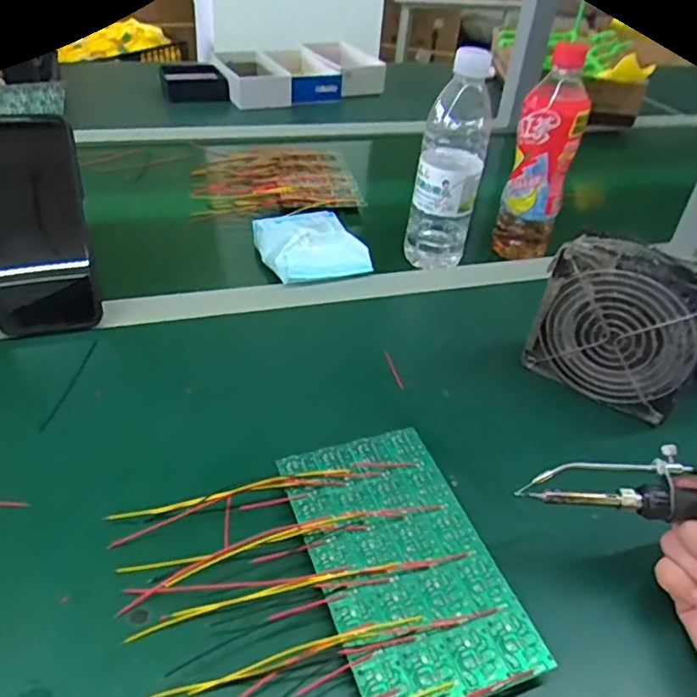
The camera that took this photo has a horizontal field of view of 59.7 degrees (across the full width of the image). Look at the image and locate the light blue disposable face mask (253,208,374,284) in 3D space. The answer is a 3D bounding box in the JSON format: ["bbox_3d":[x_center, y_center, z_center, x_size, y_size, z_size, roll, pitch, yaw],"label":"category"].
[{"bbox_3d":[-0.039,-0.111,0.621,0.094,0.040,0.098,-10,42,-20],"label":"light blue disposable face mask"}]

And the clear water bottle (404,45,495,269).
[{"bbox_3d":[0.102,-0.183,0.607,0.063,0.206,0.054,11,39,5],"label":"clear water bottle"}]

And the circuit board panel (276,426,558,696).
[{"bbox_3d":[0.030,0.124,0.364,0.104,0.015,0.171,-9,42,-19],"label":"circuit board panel"}]

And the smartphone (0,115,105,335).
[{"bbox_3d":[-0.248,-0.094,0.480,0.079,0.165,0.012,-9,19,-19],"label":"smartphone"}]

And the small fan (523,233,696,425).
[{"bbox_3d":[0.217,-0.016,0.473,0.130,0.118,0.044,29,44,24],"label":"small fan"}]

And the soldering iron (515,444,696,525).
[{"bbox_3d":[0.208,0.081,0.345,0.211,0.024,0.033,5,39,4],"label":"soldering iron"}]

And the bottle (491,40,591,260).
[{"bbox_3d":[0.202,-0.198,0.635,0.063,0.218,0.059,15,39,11],"label":"bottle"}]

